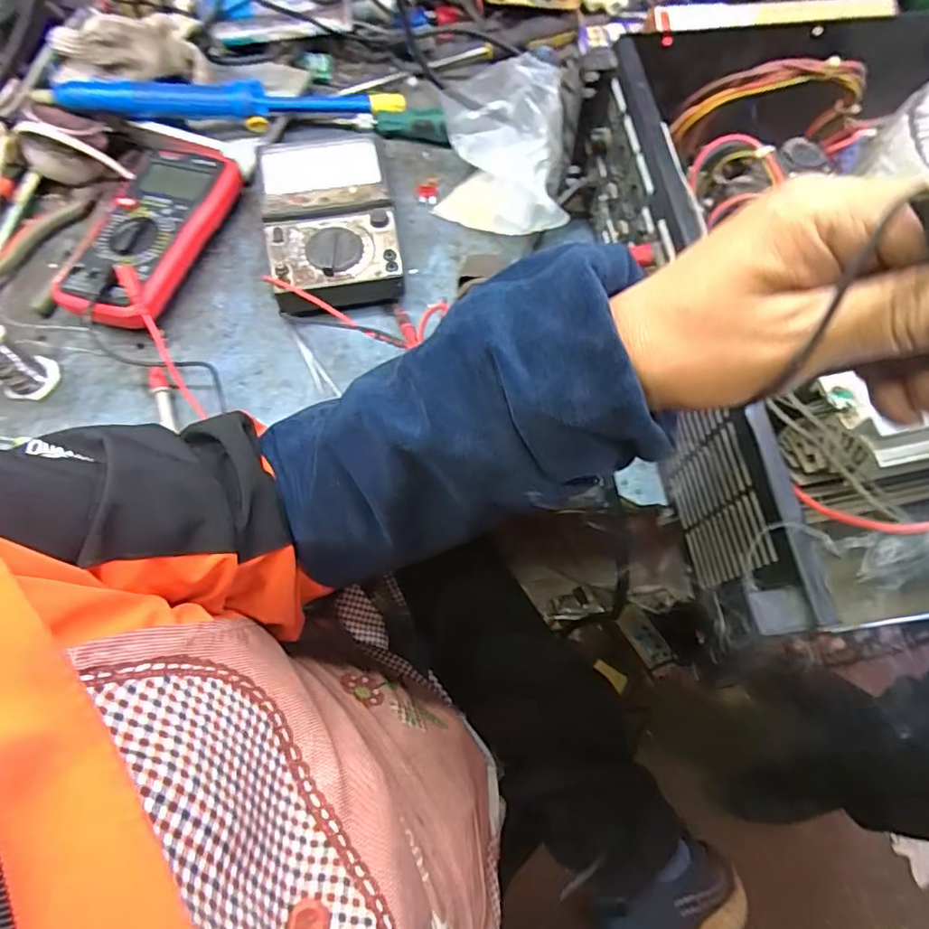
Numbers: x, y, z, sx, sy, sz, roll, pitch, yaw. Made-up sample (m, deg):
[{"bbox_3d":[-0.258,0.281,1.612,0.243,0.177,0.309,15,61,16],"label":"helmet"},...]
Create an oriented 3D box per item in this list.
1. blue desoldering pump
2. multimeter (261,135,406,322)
[{"bbox_3d":[-0.212,-0.342,0.551,0.312,0.032,0.028,-11,66,-20],"label":"blue desoldering pump"},{"bbox_3d":[-0.115,-0.207,0.507,0.107,0.041,0.183,-11,67,-6],"label":"multimeter"}]

